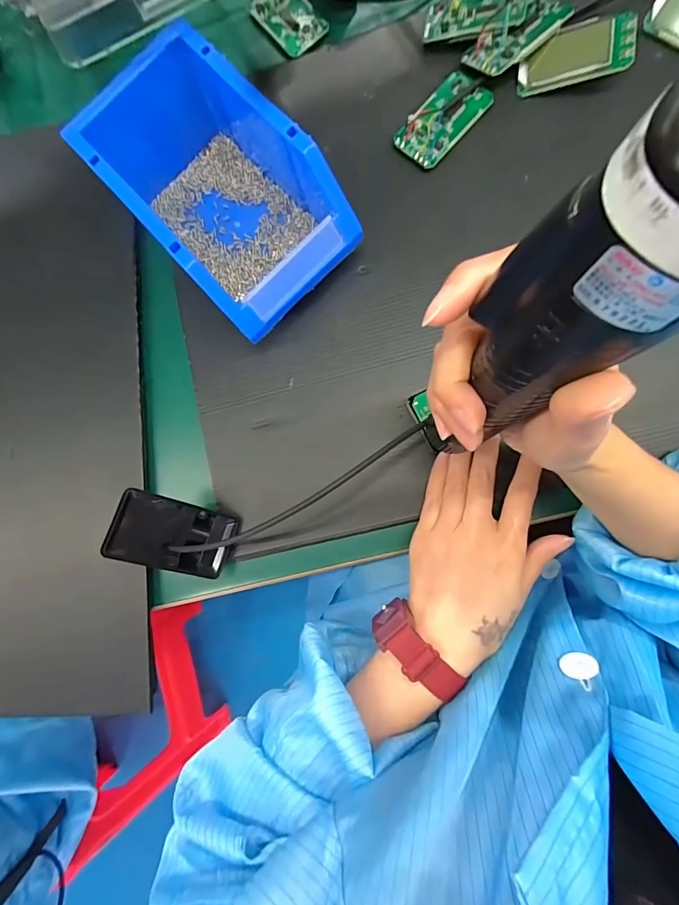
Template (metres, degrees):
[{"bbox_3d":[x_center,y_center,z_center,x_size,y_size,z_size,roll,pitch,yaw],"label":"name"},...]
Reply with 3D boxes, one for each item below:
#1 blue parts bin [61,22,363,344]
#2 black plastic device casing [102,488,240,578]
[{"bbox_3d":[-0.083,-0.185,0.300,0.110,0.080,0.176,-42,80,2],"label":"blue parts bin"},{"bbox_3d":[-0.119,0.061,0.298,0.084,0.013,0.049,23,80,-29],"label":"black plastic device casing"}]

